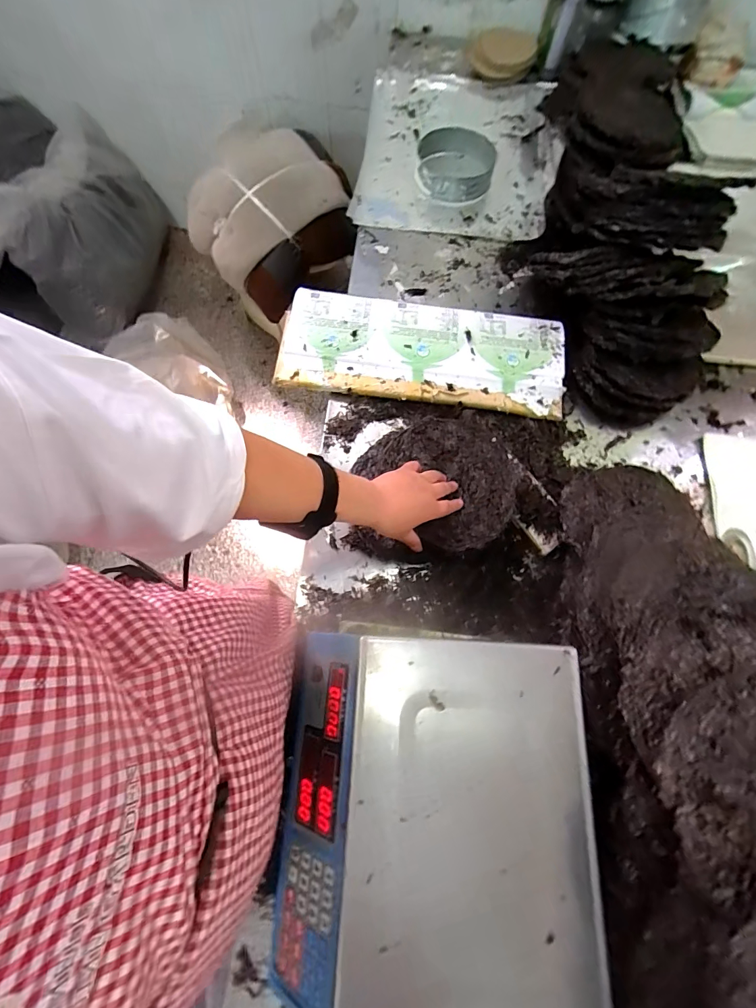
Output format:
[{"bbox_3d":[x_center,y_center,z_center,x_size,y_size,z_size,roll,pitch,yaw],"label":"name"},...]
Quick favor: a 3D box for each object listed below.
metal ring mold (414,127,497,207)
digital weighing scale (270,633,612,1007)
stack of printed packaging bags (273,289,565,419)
[{"bbox_3d":[0.170,-0.744,0.887,0.167,0.056,0.180,0,72,-1],"label":"metal ring mold"},{"bbox_3d":[0.050,0.313,0.406,0.296,0.100,0.334,2,72,0],"label":"digital weighing scale"},{"bbox_3d":[0.078,-0.272,0.728,0.499,0.054,0.192,6,72,1],"label":"stack of printed packaging bags"}]

